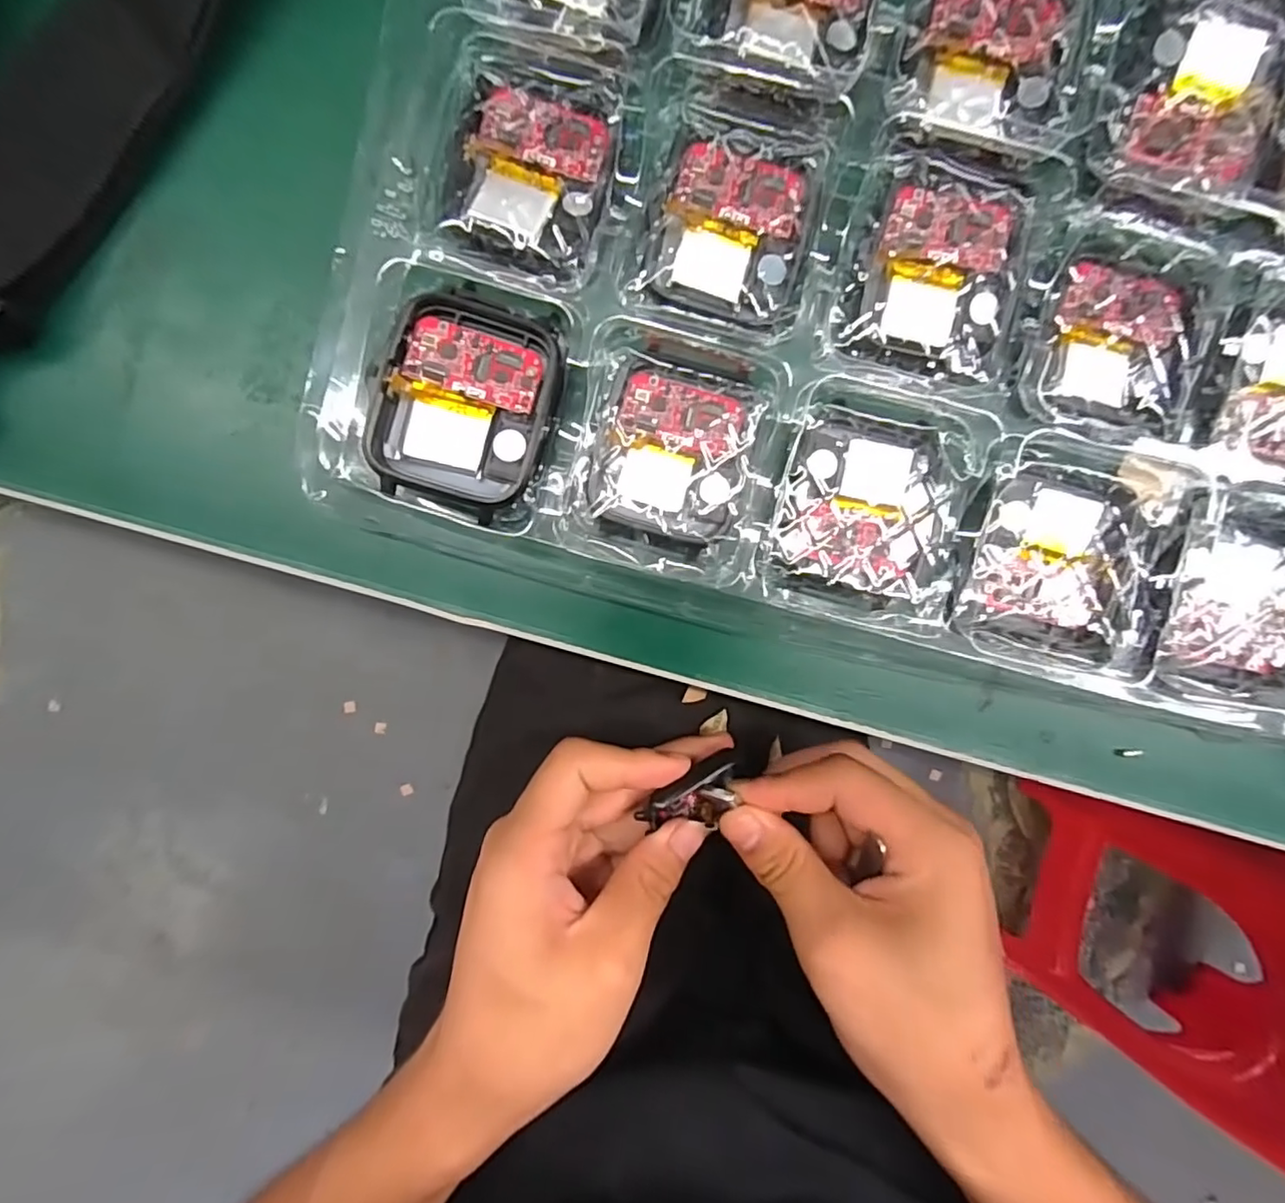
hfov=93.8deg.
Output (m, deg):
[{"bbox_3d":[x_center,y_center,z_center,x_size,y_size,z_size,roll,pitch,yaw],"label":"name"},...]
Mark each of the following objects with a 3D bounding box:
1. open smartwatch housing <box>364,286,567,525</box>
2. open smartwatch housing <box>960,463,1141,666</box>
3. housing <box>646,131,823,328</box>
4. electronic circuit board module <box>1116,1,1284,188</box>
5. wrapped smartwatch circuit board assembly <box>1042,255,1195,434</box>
[{"bbox_3d":[-0.039,-0.046,0.141,0.037,0.016,0.046,18,92,-3],"label":"open smartwatch housing"},{"bbox_3d":[0.101,-0.010,0.149,0.039,0.011,0.045,12,92,-2],"label":"open smartwatch housing"},{"bbox_3d":[0.022,-0.090,0.145,0.037,0.008,0.039,13,92,-2],"label":"housing"},{"bbox_3d":[0.132,-0.120,0.142,0.037,0.007,0.038,2,92,-2],"label":"electronic circuit board module"},{"bbox_3d":[0.118,-0.064,0.149,0.028,0.008,0.038,10,92,-2],"label":"wrapped smartwatch circuit board assembly"}]

